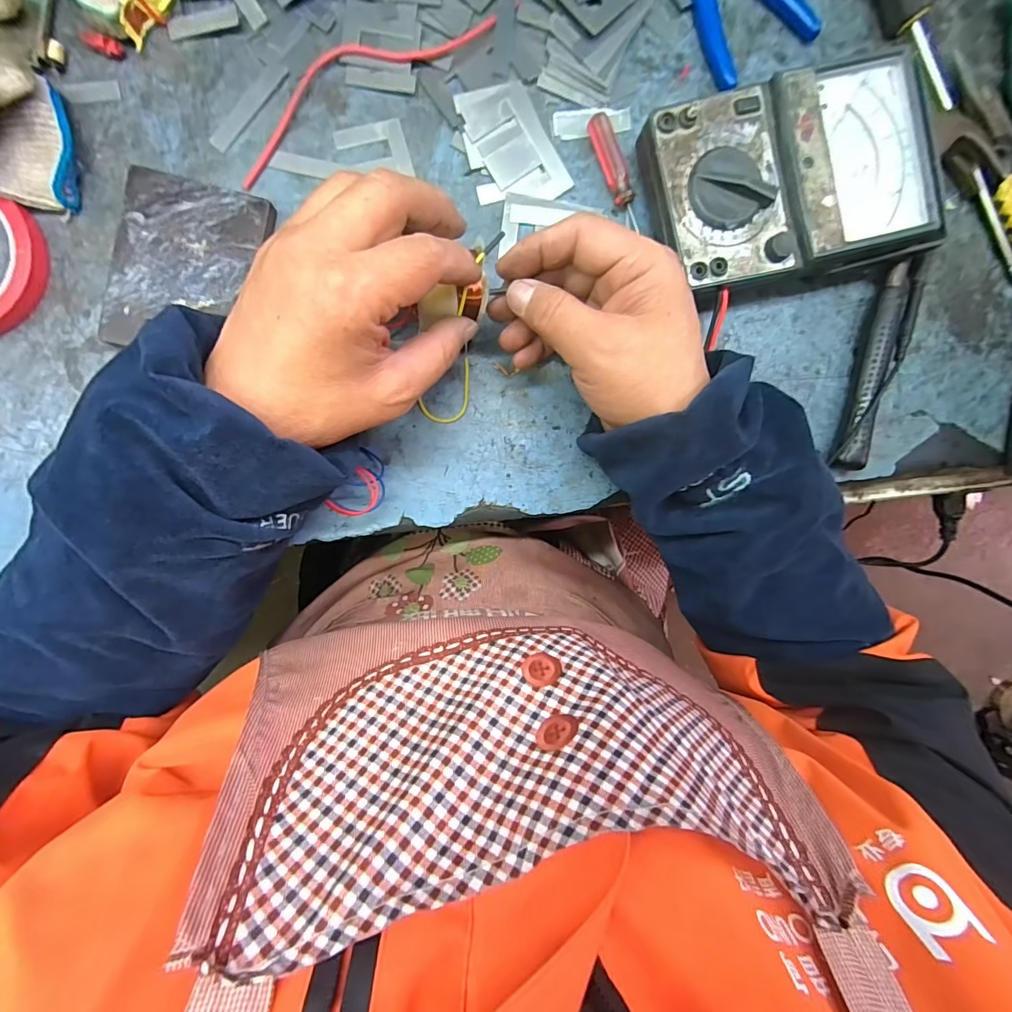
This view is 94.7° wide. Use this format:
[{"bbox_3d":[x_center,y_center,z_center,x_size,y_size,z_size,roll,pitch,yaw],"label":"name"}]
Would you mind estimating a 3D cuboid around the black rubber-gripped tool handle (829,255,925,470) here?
[{"bbox_3d":[0.263,-0.104,0.330,0.029,0.019,0.156,20,91,-7],"label":"black rubber-gripped tool handle"}]

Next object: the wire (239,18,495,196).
[{"bbox_3d":[-0.095,-0.266,0.288,0.183,0.006,0.045,-36,96,-3],"label":"wire"}]

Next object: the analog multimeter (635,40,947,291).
[{"bbox_3d":[0.184,-0.205,0.302,0.188,0.050,0.116,-15,94,-5],"label":"analog multimeter"}]

